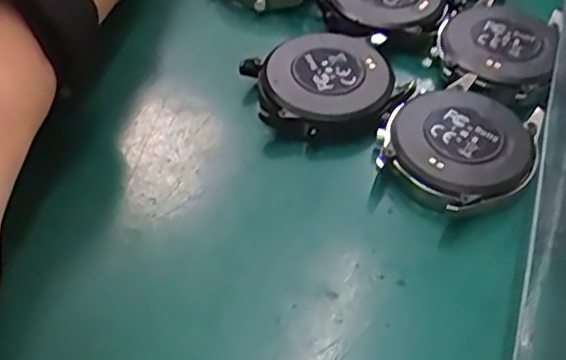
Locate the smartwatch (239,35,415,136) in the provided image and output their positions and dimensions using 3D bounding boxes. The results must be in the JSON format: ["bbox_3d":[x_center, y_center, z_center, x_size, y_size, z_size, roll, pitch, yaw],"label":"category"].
[{"bbox_3d":[0.014,-0.032,0.223,0.046,0.009,0.042,-17,52,-16],"label":"smartwatch"}]

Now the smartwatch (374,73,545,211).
[{"bbox_3d":[0.055,-0.013,0.209,0.046,0.011,0.050,1,49,-2],"label":"smartwatch"}]

